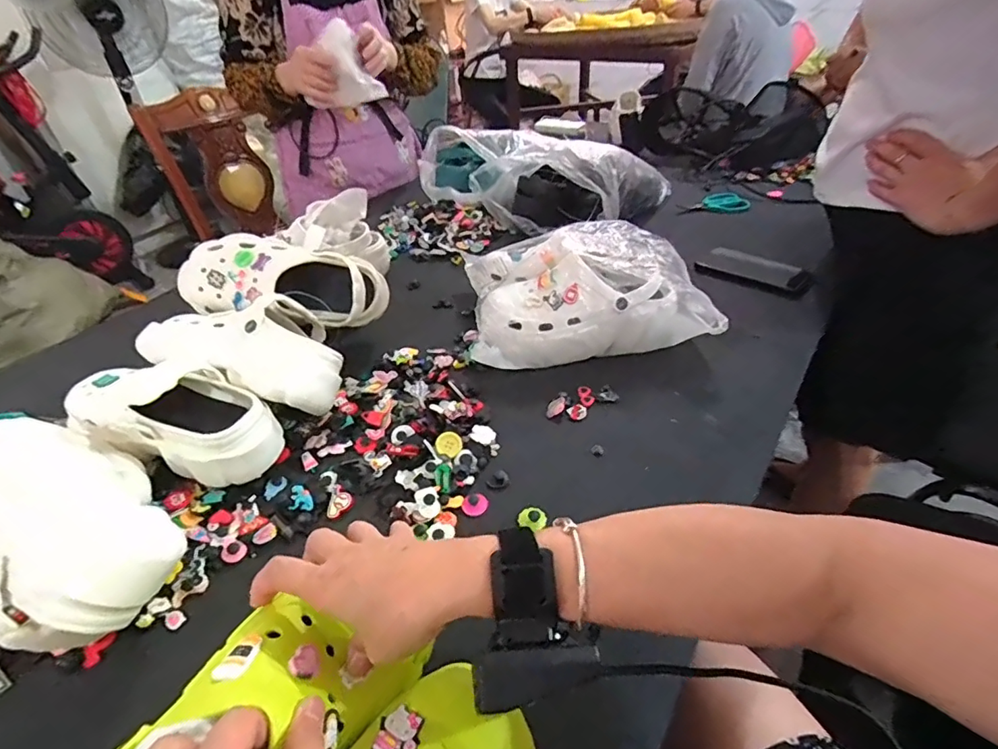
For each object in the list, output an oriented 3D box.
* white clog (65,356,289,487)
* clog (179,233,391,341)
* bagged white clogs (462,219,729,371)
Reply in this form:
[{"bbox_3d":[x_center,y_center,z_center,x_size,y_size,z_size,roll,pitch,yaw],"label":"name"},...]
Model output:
[{"bbox_3d":[-0.361,0.045,0.567,0.228,0.090,0.102,14,42,22],"label":"white clog"},{"bbox_3d":[-0.291,-0.120,0.692,0.270,0.093,0.129,10,38,-6],"label":"clog"},{"bbox_3d":[0.117,-0.120,0.738,0.320,0.119,0.237,-3,38,1],"label":"bagged white clogs"}]

